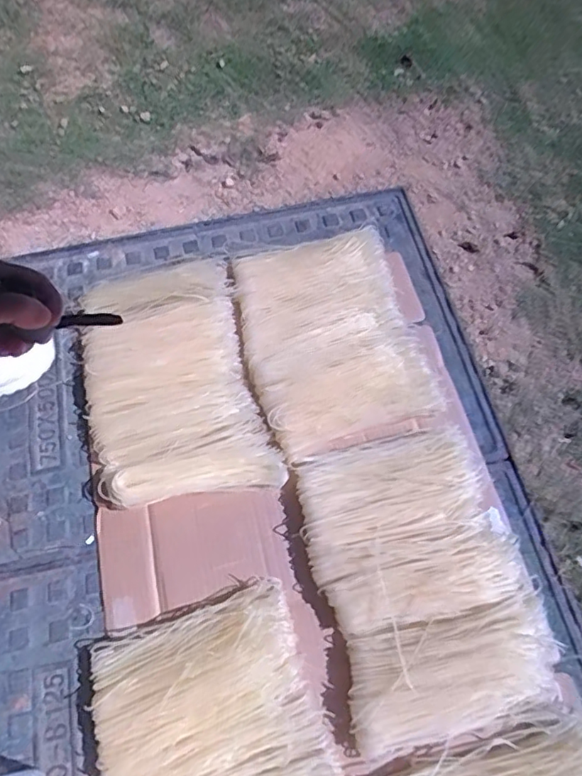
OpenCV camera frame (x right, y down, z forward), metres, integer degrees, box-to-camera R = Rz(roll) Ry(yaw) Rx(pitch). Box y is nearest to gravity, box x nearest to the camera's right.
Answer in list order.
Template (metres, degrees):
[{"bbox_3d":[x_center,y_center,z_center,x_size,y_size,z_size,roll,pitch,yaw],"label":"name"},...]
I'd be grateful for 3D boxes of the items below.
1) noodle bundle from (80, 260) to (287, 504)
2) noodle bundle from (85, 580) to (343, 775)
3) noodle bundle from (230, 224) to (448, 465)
[{"bbox_3d":[-0.175,-0.015,0.779,0.238,0.049,0.370,-14,66,-11],"label":"noodle bundle"},{"bbox_3d":[-0.075,0.421,0.592,0.248,0.075,0.352,-19,64,-9],"label":"noodle bundle"},{"bbox_3d":[0.054,-0.087,0.809,0.251,0.033,0.333,-15,66,-11],"label":"noodle bundle"}]

